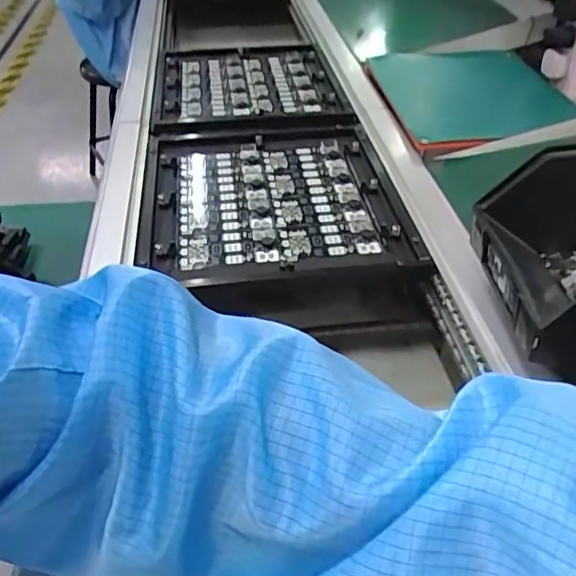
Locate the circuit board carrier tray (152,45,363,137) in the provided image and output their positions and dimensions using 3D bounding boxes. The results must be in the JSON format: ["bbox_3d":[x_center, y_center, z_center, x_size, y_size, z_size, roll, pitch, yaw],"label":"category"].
[{"bbox_3d":[-0.062,-0.311,0.890,0.260,0.028,0.326,-2,42,-9],"label":"circuit board carrier tray"}]

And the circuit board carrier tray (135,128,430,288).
[{"bbox_3d":[-0.022,-0.107,0.654,0.267,0.041,0.294,0,41,-7],"label":"circuit board carrier tray"}]

